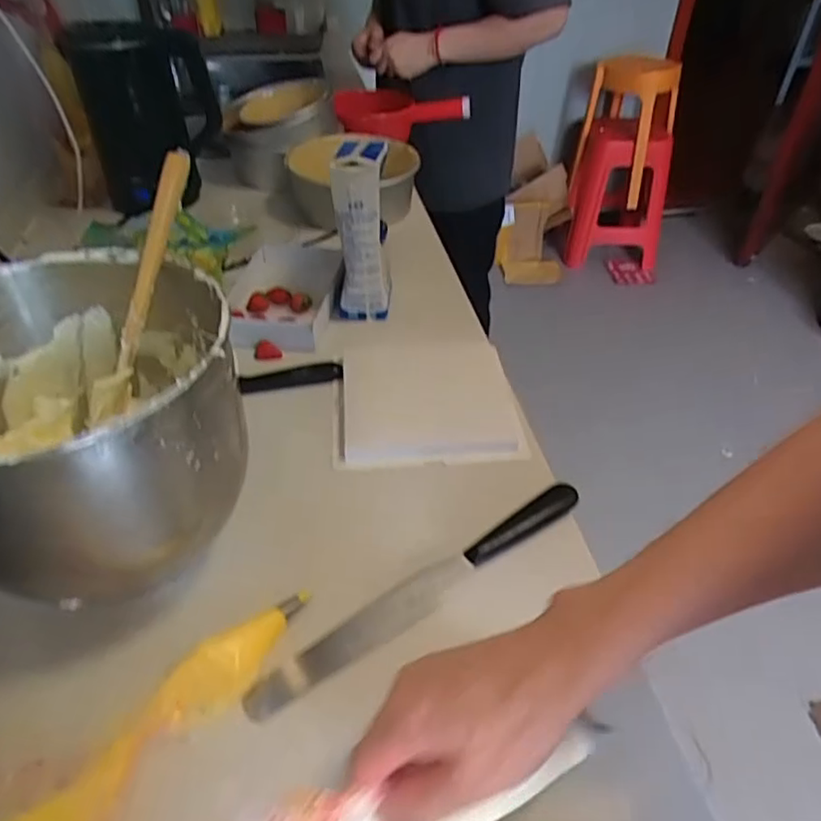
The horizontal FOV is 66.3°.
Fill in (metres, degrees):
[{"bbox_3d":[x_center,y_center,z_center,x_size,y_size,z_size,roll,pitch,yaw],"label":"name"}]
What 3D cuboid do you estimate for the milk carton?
[{"bbox_3d":[-0.059,-0.210,0.755,0.070,0.194,0.084,-2,42,-3],"label":"milk carton"}]

